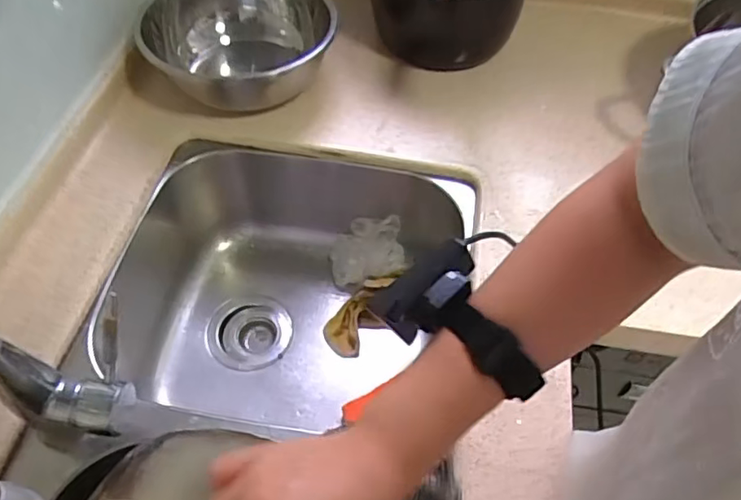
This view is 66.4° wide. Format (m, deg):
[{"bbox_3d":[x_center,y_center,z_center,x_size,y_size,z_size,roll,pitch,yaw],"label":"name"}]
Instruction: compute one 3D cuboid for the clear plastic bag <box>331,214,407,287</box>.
[{"bbox_3d":[-0.003,-0.005,0.785,0.102,0.086,0.071,1,54,-1],"label":"clear plastic bag"}]

